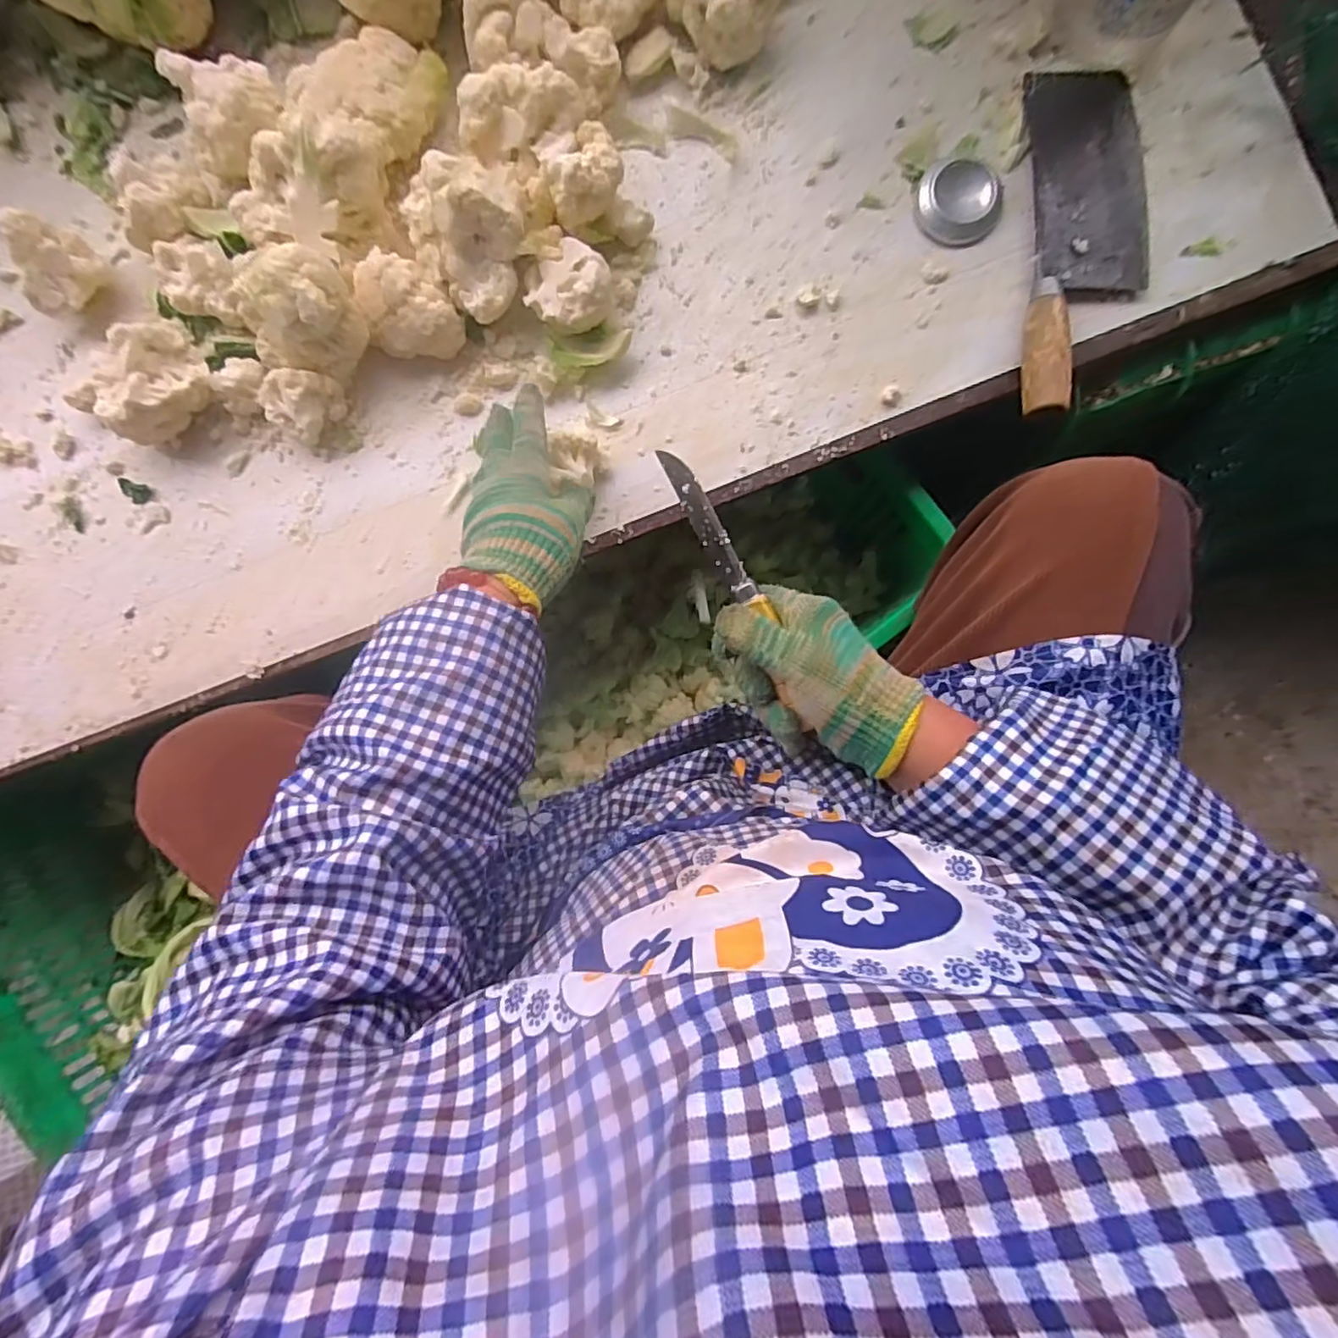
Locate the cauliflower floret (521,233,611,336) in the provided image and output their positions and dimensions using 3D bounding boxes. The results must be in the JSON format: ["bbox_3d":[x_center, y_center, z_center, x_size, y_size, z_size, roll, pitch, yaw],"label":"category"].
[{"bbox_3d":[-0.074,-0.280,0.462,0.060,0.042,0.052,-23,87,2],"label":"cauliflower floret"}]

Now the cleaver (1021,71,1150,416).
[{"bbox_3d":[0.311,-0.321,0.455,0.089,0.030,0.266,3,88,3],"label":"cleaver"}]

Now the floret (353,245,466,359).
[{"bbox_3d":[-0.197,-0.267,0.471,0.076,0.049,0.056,36,90,3],"label":"floret"}]

